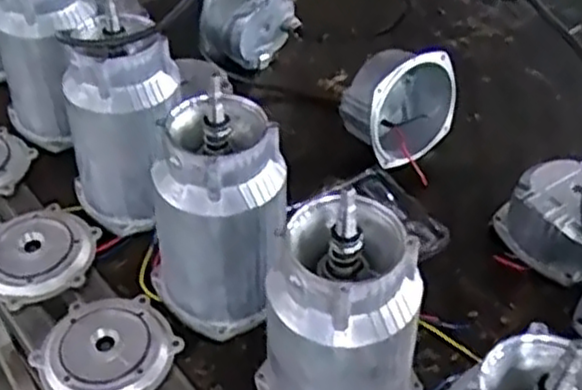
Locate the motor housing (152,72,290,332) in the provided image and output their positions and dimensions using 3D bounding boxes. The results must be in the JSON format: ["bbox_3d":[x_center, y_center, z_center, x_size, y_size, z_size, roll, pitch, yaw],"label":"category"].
[{"bbox_3d":[-0.073,0.024,0.699,0.129,0.211,0.106,-8,45,-8],"label":"motor housing"}]

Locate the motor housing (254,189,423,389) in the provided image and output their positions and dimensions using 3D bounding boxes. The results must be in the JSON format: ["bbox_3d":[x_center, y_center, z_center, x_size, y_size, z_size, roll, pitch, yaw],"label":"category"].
[{"bbox_3d":[0.037,0.107,0.607,0.109,0.212,0.123,-30,51,-26],"label":"motor housing"}]

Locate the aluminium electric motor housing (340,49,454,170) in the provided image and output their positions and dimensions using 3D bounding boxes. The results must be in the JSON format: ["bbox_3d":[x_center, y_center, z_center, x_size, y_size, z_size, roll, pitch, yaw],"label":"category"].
[{"bbox_3d":[0.133,-0.115,0.909,0.138,0.127,0.086,-29,51,-25],"label":"aluminium electric motor housing"}]

